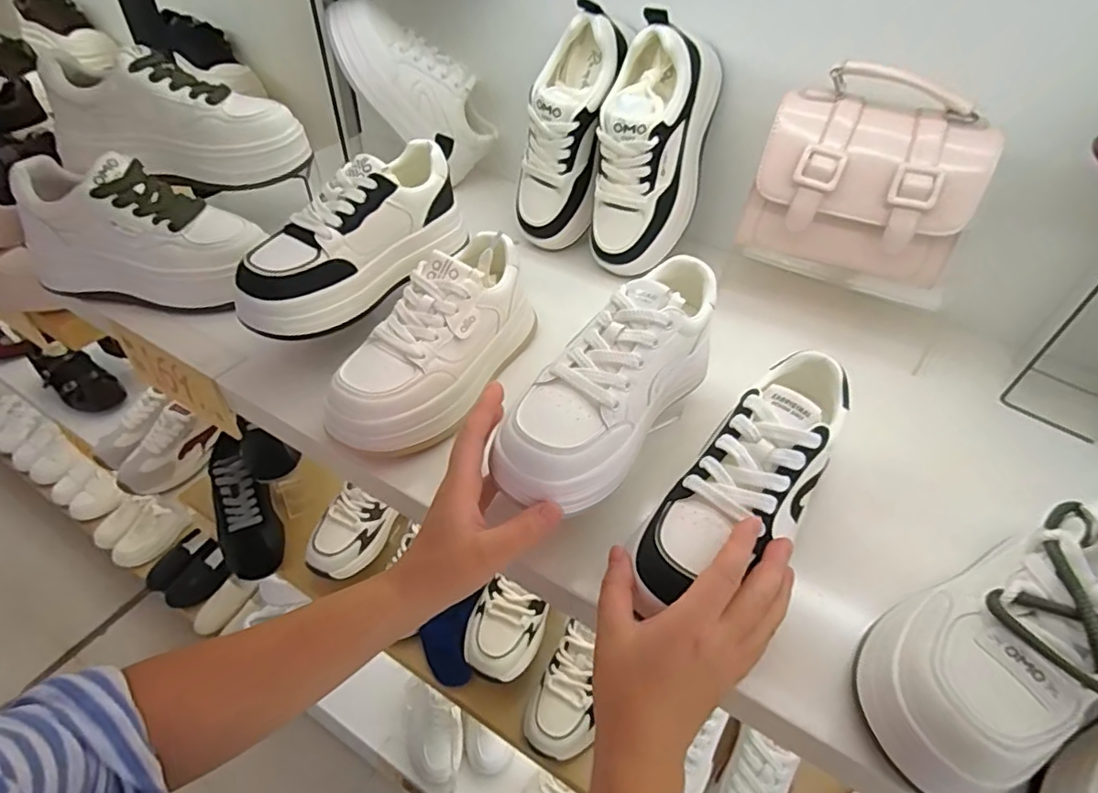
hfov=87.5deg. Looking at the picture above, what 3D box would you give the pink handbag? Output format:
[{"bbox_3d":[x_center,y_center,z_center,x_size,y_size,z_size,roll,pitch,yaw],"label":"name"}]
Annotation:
[{"bbox_3d":[0.279,-0.193,0.514,0.184,0.152,0.079,20,46,15],"label":"pink handbag"}]

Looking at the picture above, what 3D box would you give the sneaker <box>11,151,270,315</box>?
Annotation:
[{"bbox_3d":[-0.413,-0.161,0.579,0.222,0.118,0.086,12,45,8],"label":"sneaker"}]

